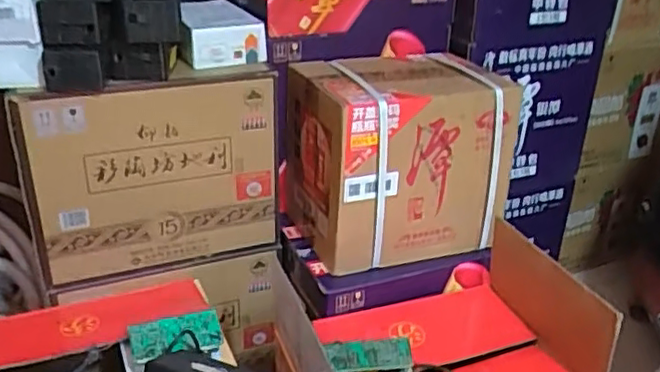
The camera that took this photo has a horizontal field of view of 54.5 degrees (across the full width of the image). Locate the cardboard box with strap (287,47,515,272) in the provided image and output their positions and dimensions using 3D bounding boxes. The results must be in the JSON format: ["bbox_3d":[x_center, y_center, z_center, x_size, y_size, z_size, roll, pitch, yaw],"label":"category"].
[{"bbox_3d":[0.110,-0.052,1.095,0.343,0.285,0.222,-7,28,-17],"label":"cardboard box with strap"}]

